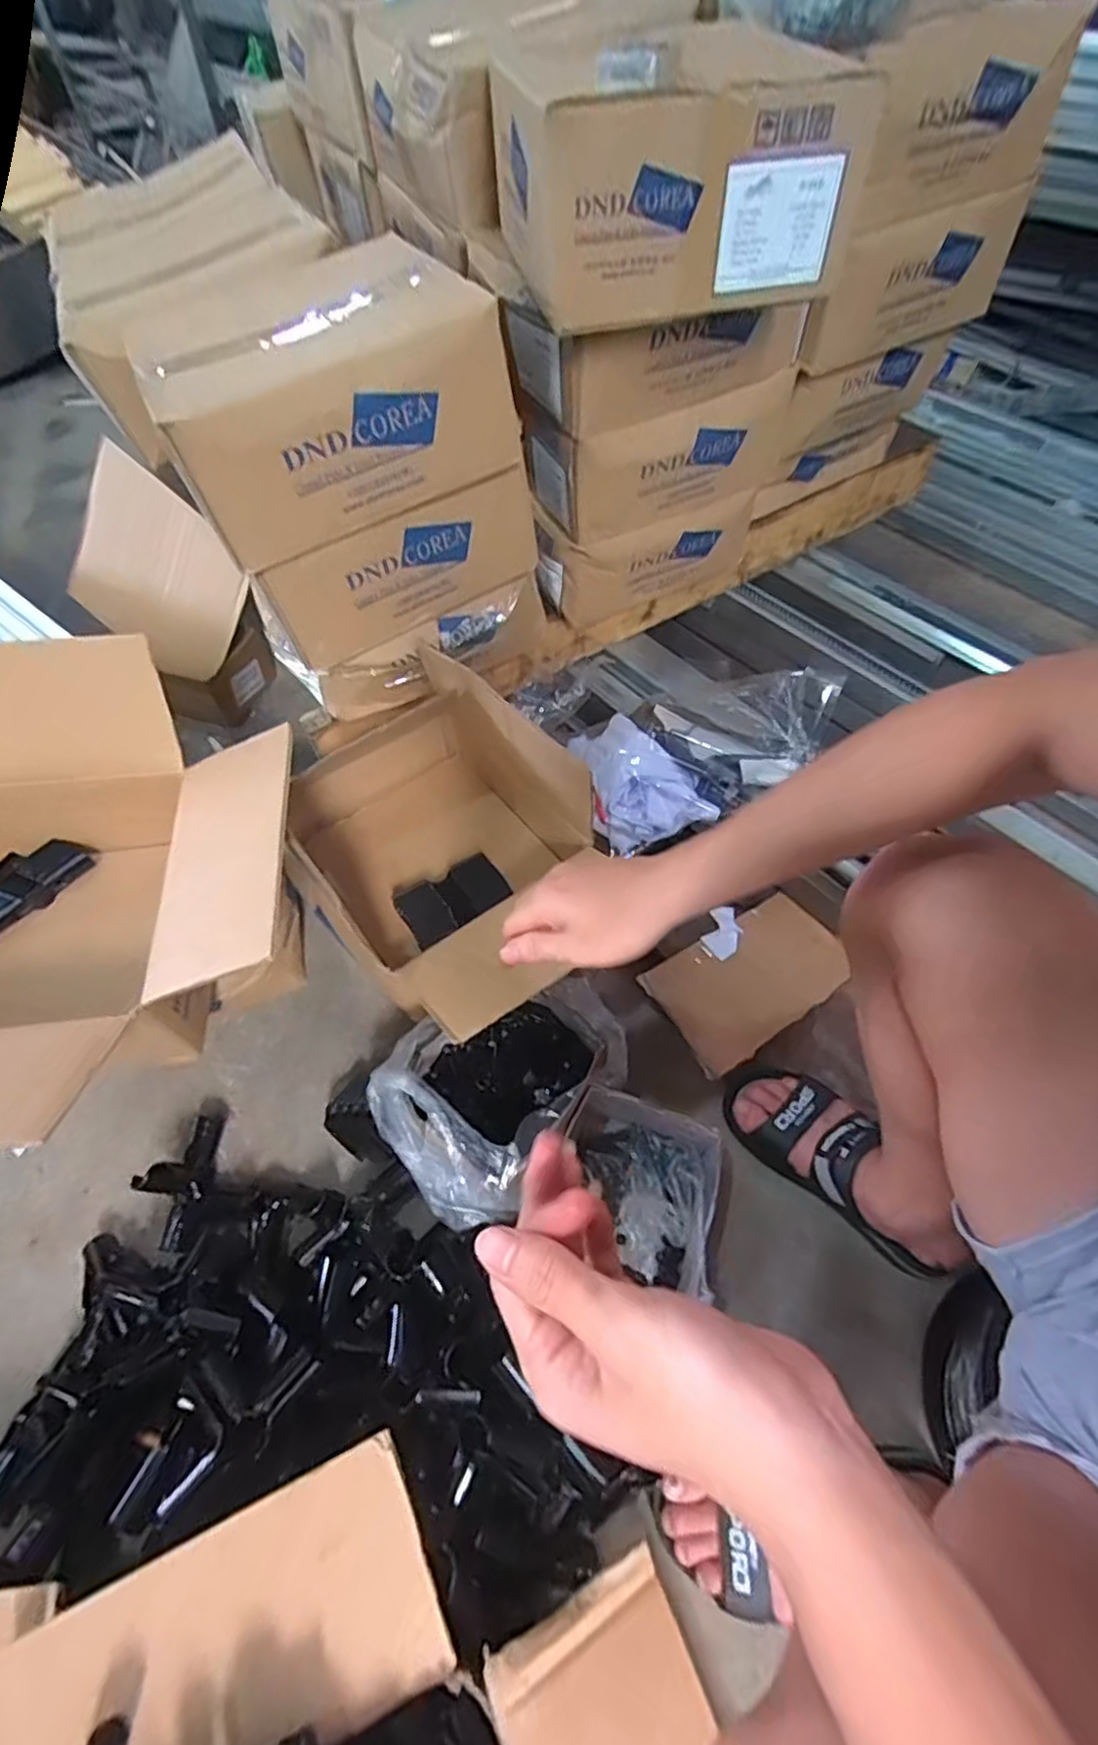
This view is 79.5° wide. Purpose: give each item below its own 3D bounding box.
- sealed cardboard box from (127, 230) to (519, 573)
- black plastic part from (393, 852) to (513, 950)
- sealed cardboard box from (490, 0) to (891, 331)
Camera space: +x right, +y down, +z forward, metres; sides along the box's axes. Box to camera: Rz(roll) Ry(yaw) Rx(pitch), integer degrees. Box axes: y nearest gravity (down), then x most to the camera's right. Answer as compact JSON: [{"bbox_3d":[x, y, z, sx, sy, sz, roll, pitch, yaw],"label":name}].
[{"bbox_3d":[-0.223,-0.491,0.666,0.311,0.152,0.296,-20,58,-12],"label":"sealed cardboard box"},{"bbox_3d":[-0.121,0.028,0.830,0.130,0.029,0.096,-25,60,-15],"label":"black plastic part"},{"bbox_3d":[0.111,-0.637,0.606,0.276,0.145,0.234,-9,57,-5],"label":"sealed cardboard box"}]

